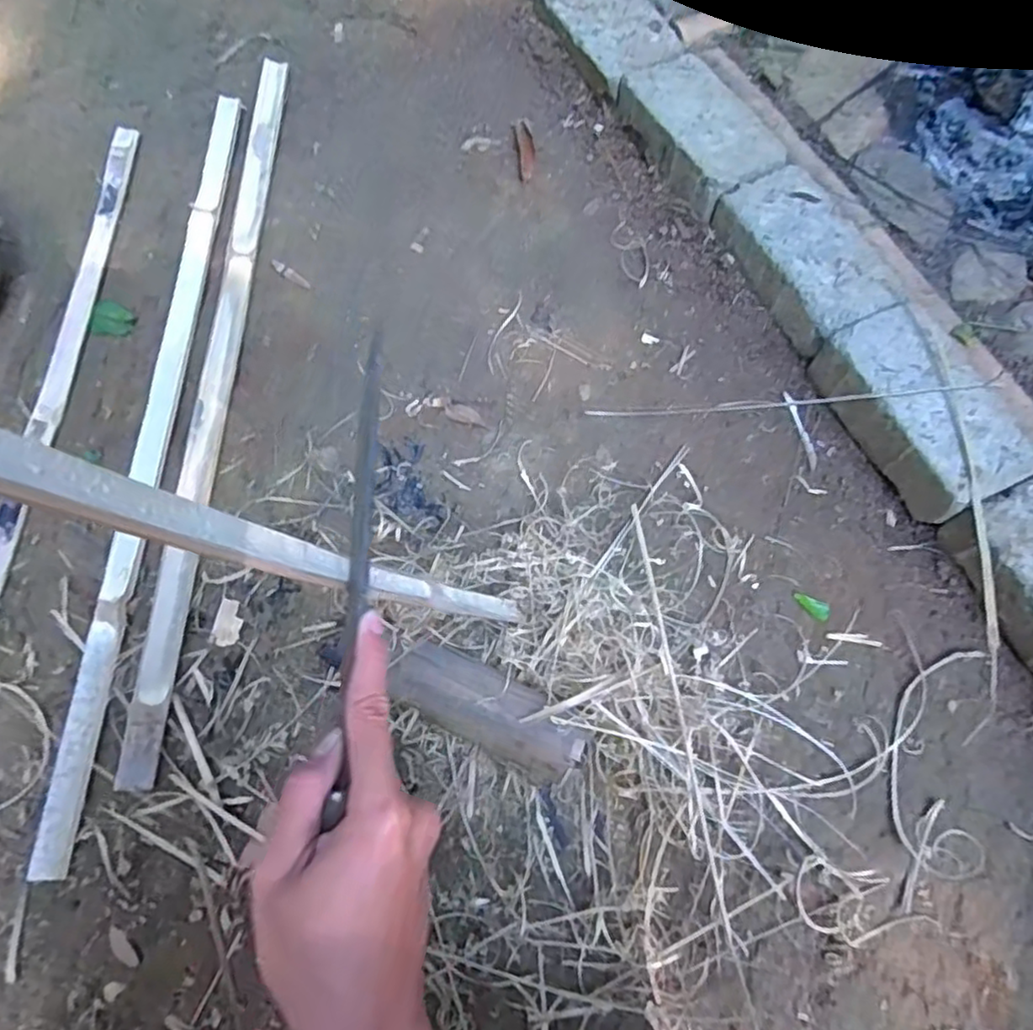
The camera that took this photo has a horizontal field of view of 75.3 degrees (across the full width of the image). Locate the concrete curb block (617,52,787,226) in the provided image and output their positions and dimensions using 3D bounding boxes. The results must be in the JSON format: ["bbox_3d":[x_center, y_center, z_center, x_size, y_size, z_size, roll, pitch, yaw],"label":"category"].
[{"bbox_3d":[0.218,-0.458,0.800,0.115,0.050,0.213,-25,69,-7],"label":"concrete curb block"}]

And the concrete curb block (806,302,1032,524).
[{"bbox_3d":[0.404,-0.102,0.675,0.106,0.077,0.206,-24,71,-10],"label":"concrete curb block"}]

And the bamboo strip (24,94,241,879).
[{"bbox_3d":[-0.380,-0.110,0.710,0.034,0.008,0.870,6,69,-10],"label":"bamboo strip"}]

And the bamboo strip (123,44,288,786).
[{"bbox_3d":[-0.328,-0.176,0.741,0.034,0.019,0.878,1,69,0],"label":"bamboo strip"}]

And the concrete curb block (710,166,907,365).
[{"bbox_3d":[0.322,-0.284,0.741,0.115,0.055,0.208,-23,70,-9],"label":"concrete curb block"}]

